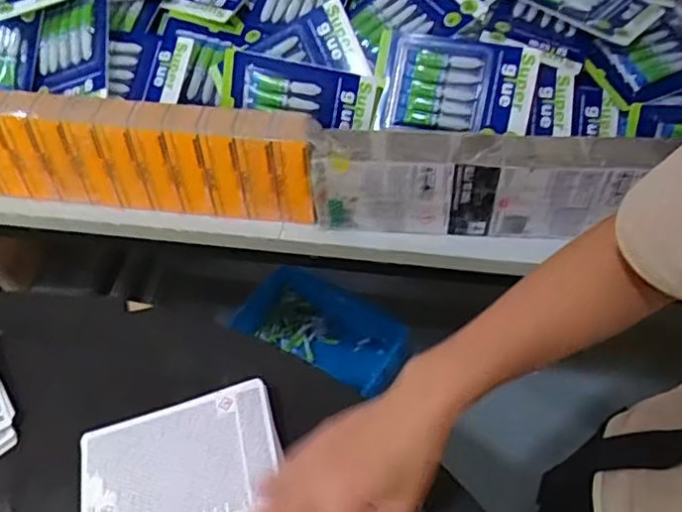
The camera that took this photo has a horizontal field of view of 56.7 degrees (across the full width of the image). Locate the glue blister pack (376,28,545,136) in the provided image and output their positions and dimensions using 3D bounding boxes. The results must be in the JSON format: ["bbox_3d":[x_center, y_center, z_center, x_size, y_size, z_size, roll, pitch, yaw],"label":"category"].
[{"bbox_3d":[0.121,-0.184,0.680,0.167,0.026,0.106,9,88,9],"label":"glue blister pack"}]

